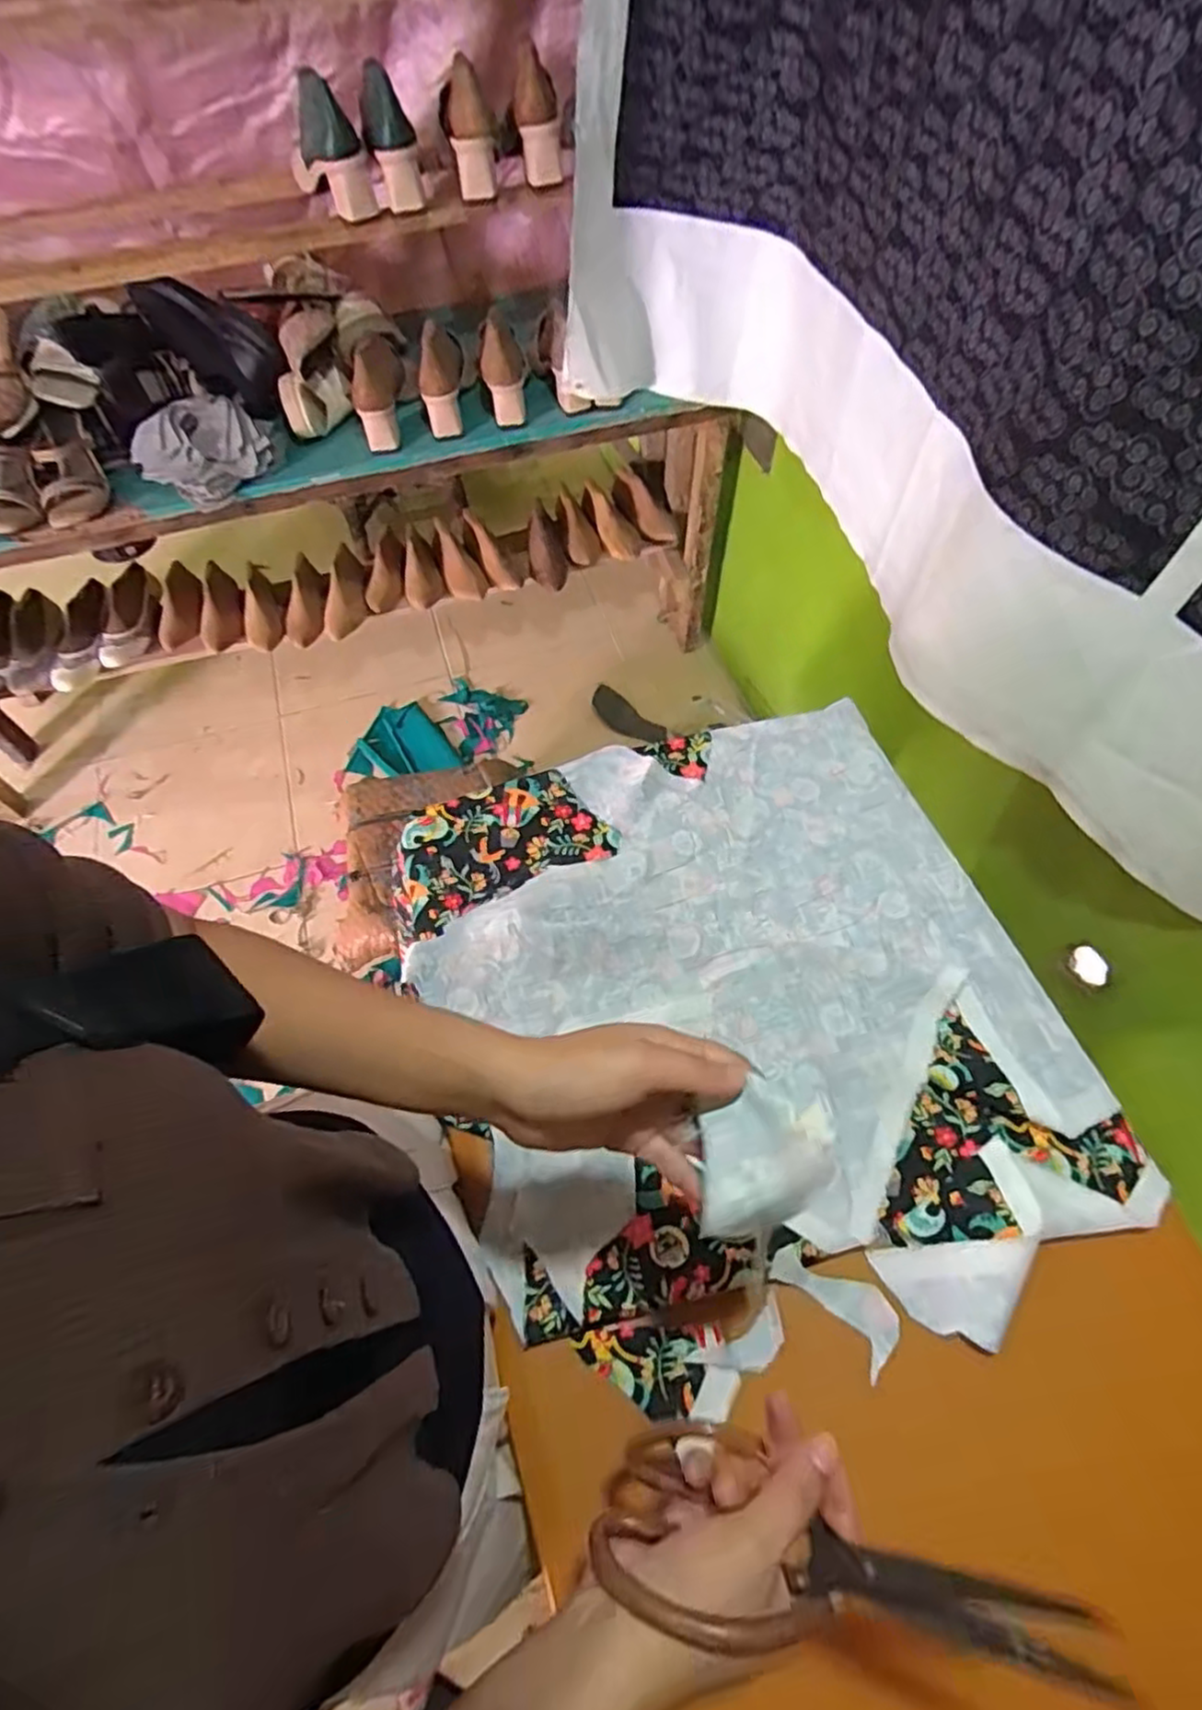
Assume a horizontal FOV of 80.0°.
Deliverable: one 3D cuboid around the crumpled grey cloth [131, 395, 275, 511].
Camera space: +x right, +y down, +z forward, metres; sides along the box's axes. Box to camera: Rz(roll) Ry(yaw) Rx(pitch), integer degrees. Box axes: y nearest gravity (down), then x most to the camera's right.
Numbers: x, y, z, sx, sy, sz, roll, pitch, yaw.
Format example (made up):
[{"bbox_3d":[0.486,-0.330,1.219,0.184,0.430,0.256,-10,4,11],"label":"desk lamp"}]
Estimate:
[{"bbox_3d":[-0.606,-0.614,1.090,0.176,0.072,0.150,-38,67,-17],"label":"crumpled grey cloth"}]

